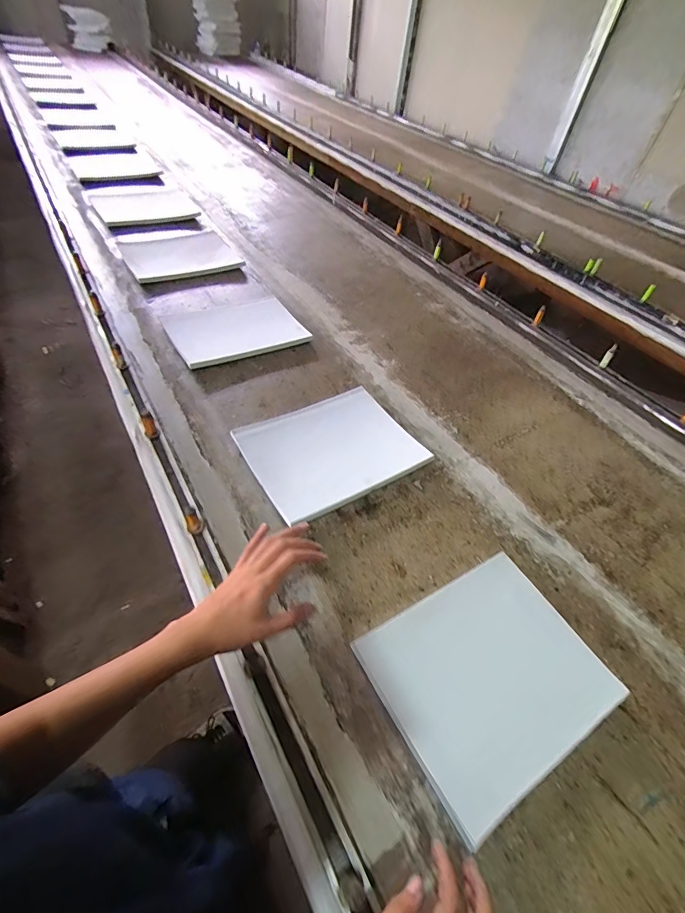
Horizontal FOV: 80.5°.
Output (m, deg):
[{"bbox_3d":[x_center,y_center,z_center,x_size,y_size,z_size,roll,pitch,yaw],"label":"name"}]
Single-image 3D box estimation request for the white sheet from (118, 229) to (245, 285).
[{"bbox_3d":[-0.434,-0.537,1.072,0.266,0.026,0.250,-25,56,-25],"label":"white sheet"}]

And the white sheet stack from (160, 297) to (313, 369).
[{"bbox_3d":[-0.235,-0.278,0.878,0.259,0.019,0.214,-21,55,-23],"label":"white sheet stack"}]

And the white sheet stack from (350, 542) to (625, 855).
[{"bbox_3d":[0.165,0.245,0.465,0.237,0.032,0.200,-22,55,-24],"label":"white sheet stack"}]

